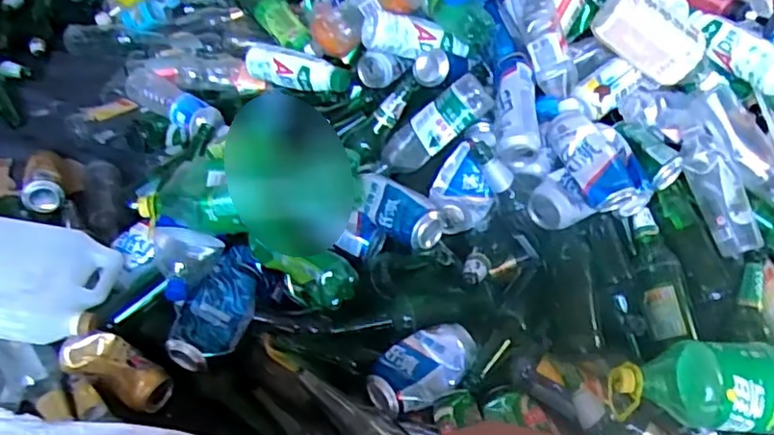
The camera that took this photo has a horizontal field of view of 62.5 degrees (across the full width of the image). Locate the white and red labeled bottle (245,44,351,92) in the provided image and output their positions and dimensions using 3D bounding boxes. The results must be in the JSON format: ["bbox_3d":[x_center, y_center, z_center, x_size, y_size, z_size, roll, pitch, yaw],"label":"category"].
[{"bbox_3d":[-0.162,-0.259,1.130,0.205,0.056,0.045,23,47,17],"label":"white and red labeled bottle"}]

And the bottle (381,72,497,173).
[{"bbox_3d":[0.076,-0.137,0.993,0.055,0.193,0.076,34,32,-33],"label":"bottle"}]

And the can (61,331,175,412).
[{"bbox_3d":[-0.378,0.214,0.894,0.159,0.057,0.060,21,46,15],"label":"can"}]

